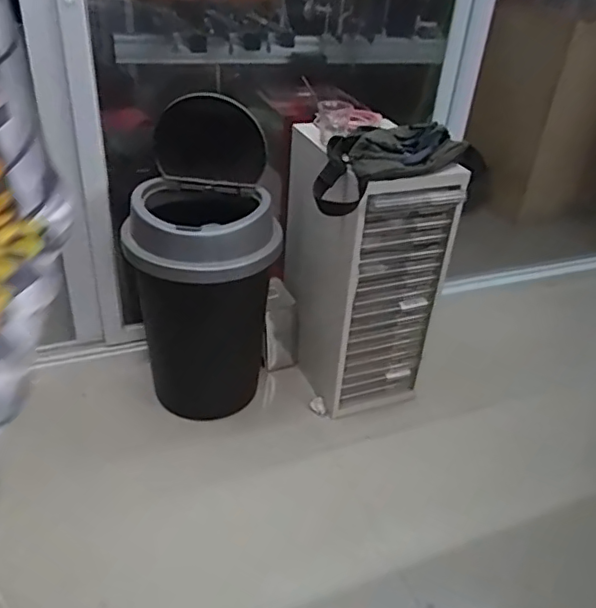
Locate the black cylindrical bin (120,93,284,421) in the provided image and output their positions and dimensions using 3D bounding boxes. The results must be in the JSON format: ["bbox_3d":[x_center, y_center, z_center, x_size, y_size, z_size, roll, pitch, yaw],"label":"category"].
[{"bbox_3d":[-0.247,-0.078,1.479,0.351,0.756,0.387,-2,34,-10],"label":"black cylindrical bin"}]

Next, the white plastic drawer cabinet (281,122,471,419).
[{"bbox_3d":[0.169,-0.079,1.591,0.314,0.676,0.361,-11,37,-22],"label":"white plastic drawer cabinet"}]

